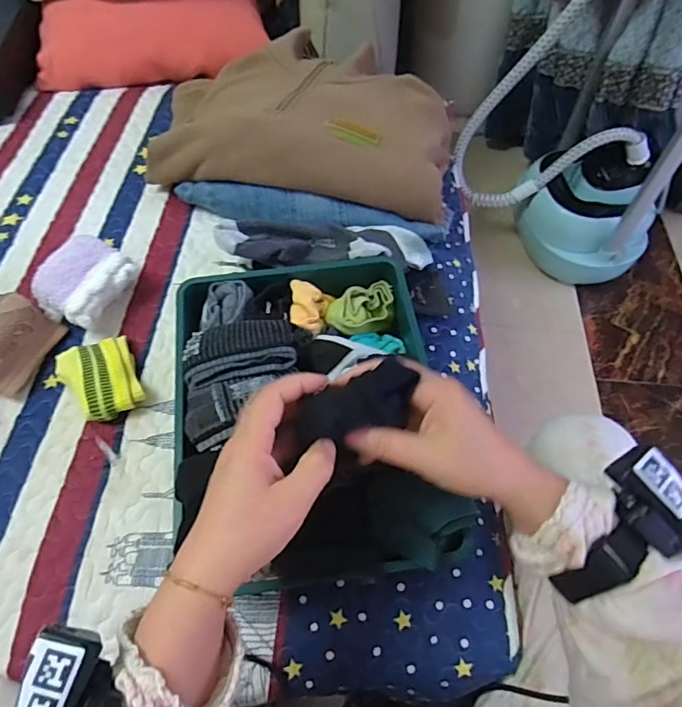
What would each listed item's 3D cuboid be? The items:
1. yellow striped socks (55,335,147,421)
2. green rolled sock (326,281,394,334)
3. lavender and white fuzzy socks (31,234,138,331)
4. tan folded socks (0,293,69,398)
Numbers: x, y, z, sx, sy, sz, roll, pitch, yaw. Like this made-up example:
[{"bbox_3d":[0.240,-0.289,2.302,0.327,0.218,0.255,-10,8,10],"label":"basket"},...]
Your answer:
[{"bbox_3d":[-0.254,0.028,0.522,0.071,0.033,0.095,-23,61,-14],"label":"yellow striped socks"},{"bbox_3d":[0.024,-0.045,0.515,0.073,0.038,0.045,-26,62,-16],"label":"green rolled sock"},{"bbox_3d":[-0.287,-0.080,0.558,0.078,0.069,0.097,24,61,14],"label":"lavender and white fuzzy socks"},{"bbox_3d":[-0.356,-0.009,0.528,0.060,0.060,0.099,14,59,8],"label":"tan folded socks"}]

